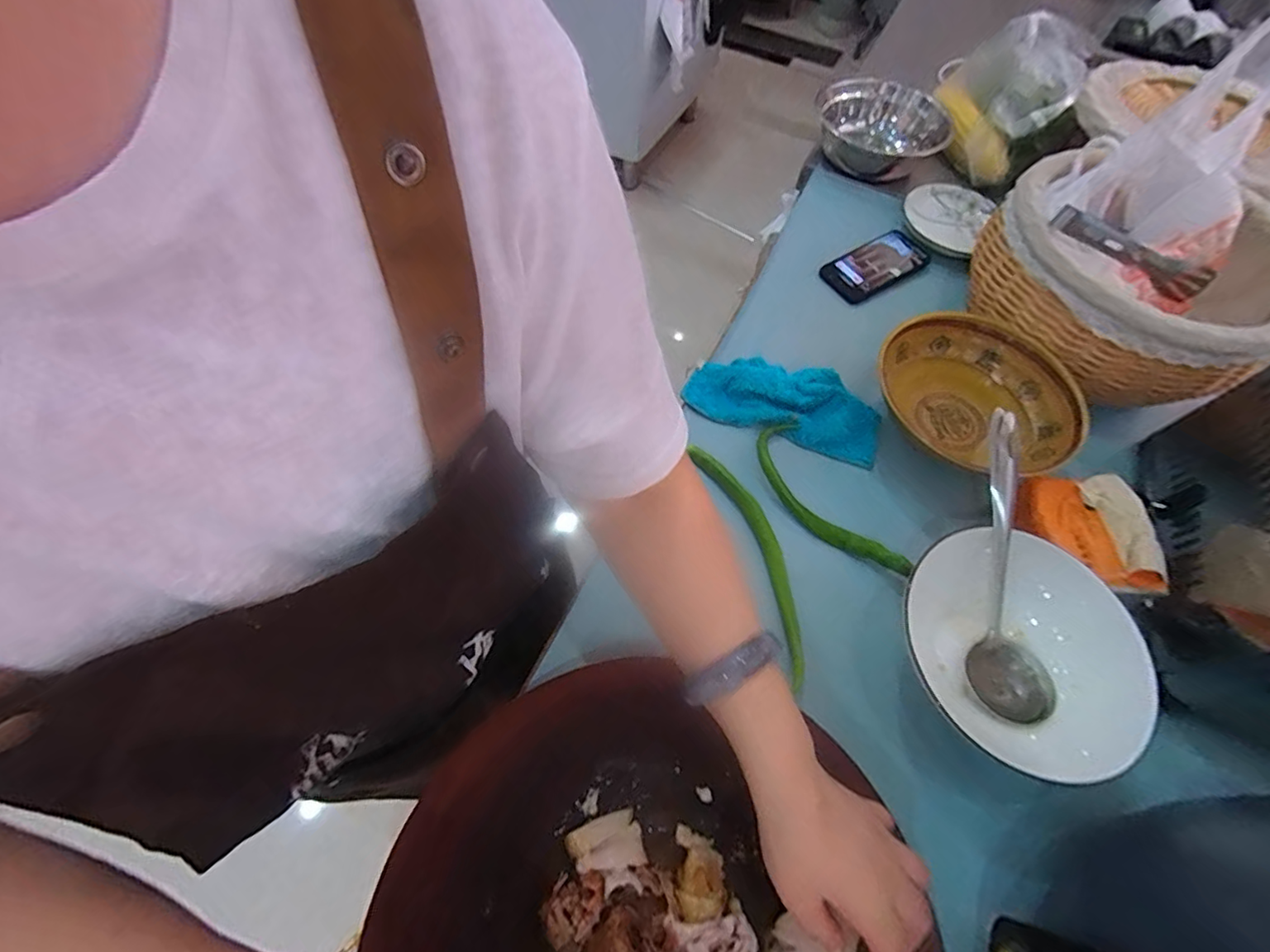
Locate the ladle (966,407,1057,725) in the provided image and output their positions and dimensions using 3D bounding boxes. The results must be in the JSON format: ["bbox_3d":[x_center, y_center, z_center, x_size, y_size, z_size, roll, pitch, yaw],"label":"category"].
[{"bbox_3d":[0.333,0.076,0.487,0.063,0.054,0.268,1,86,-3],"label":"ladle"}]

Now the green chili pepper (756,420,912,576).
[{"bbox_3d":[0.192,0.028,0.558,0.069,0.021,0.199,-23,65,-15],"label":"green chili pepper"}]

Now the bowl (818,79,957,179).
[{"bbox_3d":[0.393,-0.562,0.867,0.202,0.072,0.202,1,62,-3],"label":"bowl"}]

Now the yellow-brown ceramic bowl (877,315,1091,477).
[{"bbox_3d":[0.376,-0.087,0.595,0.174,0.063,0.205,-29,67,-17],"label":"yellow-brown ceramic bowl"}]

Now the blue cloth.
[{"bbox_3d":[0.173,-0.092,0.614,0.221,0.039,0.102,18,62,6],"label":"blue cloth"}]

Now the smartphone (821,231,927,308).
[{"bbox_3d":[0.333,-0.293,0.739,0.147,0.009,0.075,-29,67,-17],"label":"smartphone"}]

